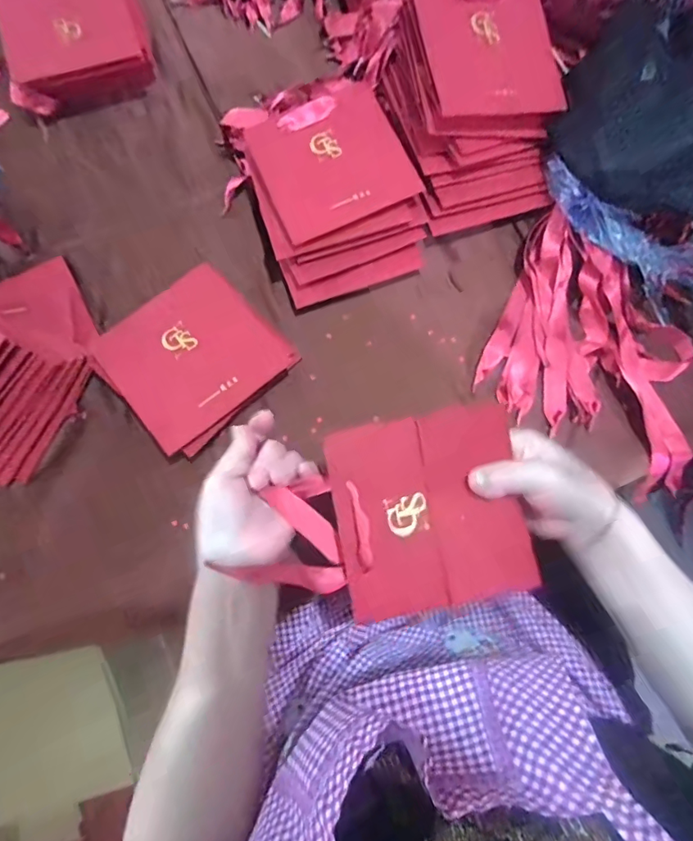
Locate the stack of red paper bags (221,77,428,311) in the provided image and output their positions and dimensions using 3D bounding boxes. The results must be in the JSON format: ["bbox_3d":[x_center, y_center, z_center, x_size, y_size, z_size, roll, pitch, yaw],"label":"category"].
[{"bbox_3d":[-0.022,-0.242,0.507,0.168,0.072,0.214,-19,73,-5],"label":"stack of red paper bags"}]

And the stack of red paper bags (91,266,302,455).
[{"bbox_3d":[-0.141,-0.061,0.467,0.153,0.040,0.139,-43,77,-11],"label":"stack of red paper bags"}]

